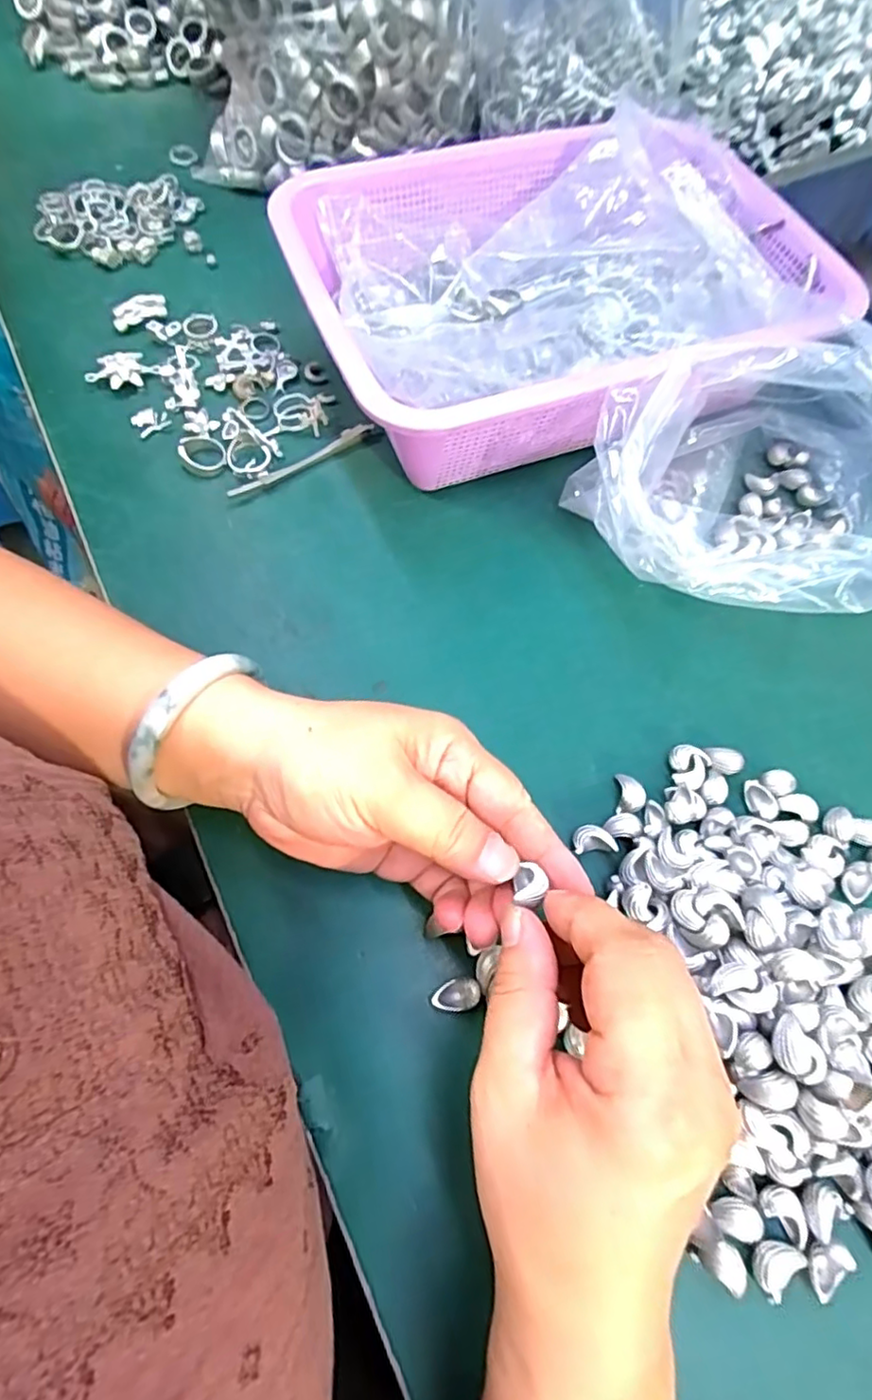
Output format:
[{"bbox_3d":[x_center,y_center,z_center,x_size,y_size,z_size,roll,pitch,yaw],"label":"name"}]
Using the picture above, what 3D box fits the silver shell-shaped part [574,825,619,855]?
[{"bbox_3d":[0.073,0.064,0.289,0.019,0.006,0.013,-4,67,-3],"label":"silver shell-shaped part"}]

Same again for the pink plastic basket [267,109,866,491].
[{"bbox_3d":[0.072,-0.247,0.387,0.298,0.081,0.228,-17,68,-8],"label":"pink plastic basket"}]

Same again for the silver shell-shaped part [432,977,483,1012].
[{"bbox_3d":[0.008,0.123,0.261,0.020,0.004,0.012,-7,67,-4],"label":"silver shell-shaped part"}]

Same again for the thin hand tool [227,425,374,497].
[{"bbox_3d":[-0.082,-0.147,0.382,0.097,0.007,0.010,-33,71,-14],"label":"thin hand tool"}]

